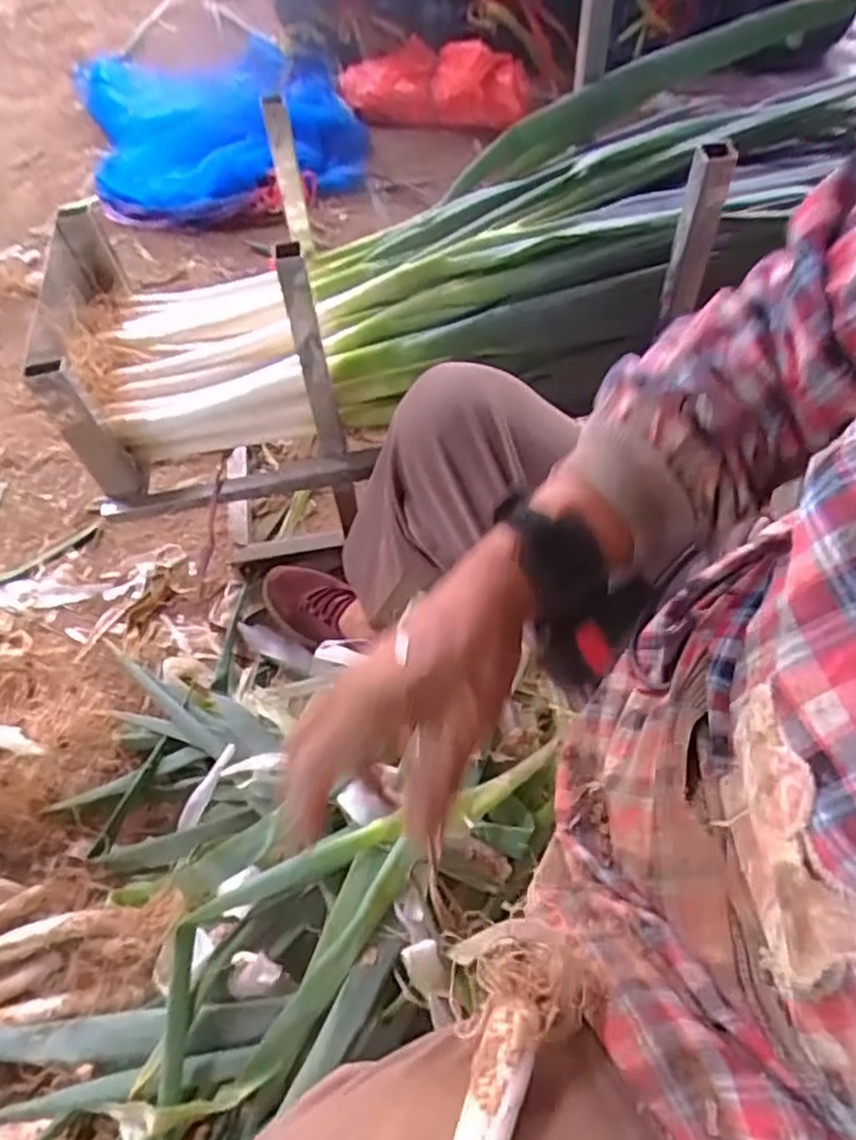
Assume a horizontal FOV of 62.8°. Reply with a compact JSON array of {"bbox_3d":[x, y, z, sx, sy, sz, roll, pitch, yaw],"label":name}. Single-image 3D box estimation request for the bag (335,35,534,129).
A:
[{"bbox_3d":[0.007,-0.711,1.028,0.102,0.115,0.446,-35,46,-19],"label":"bag"}]

